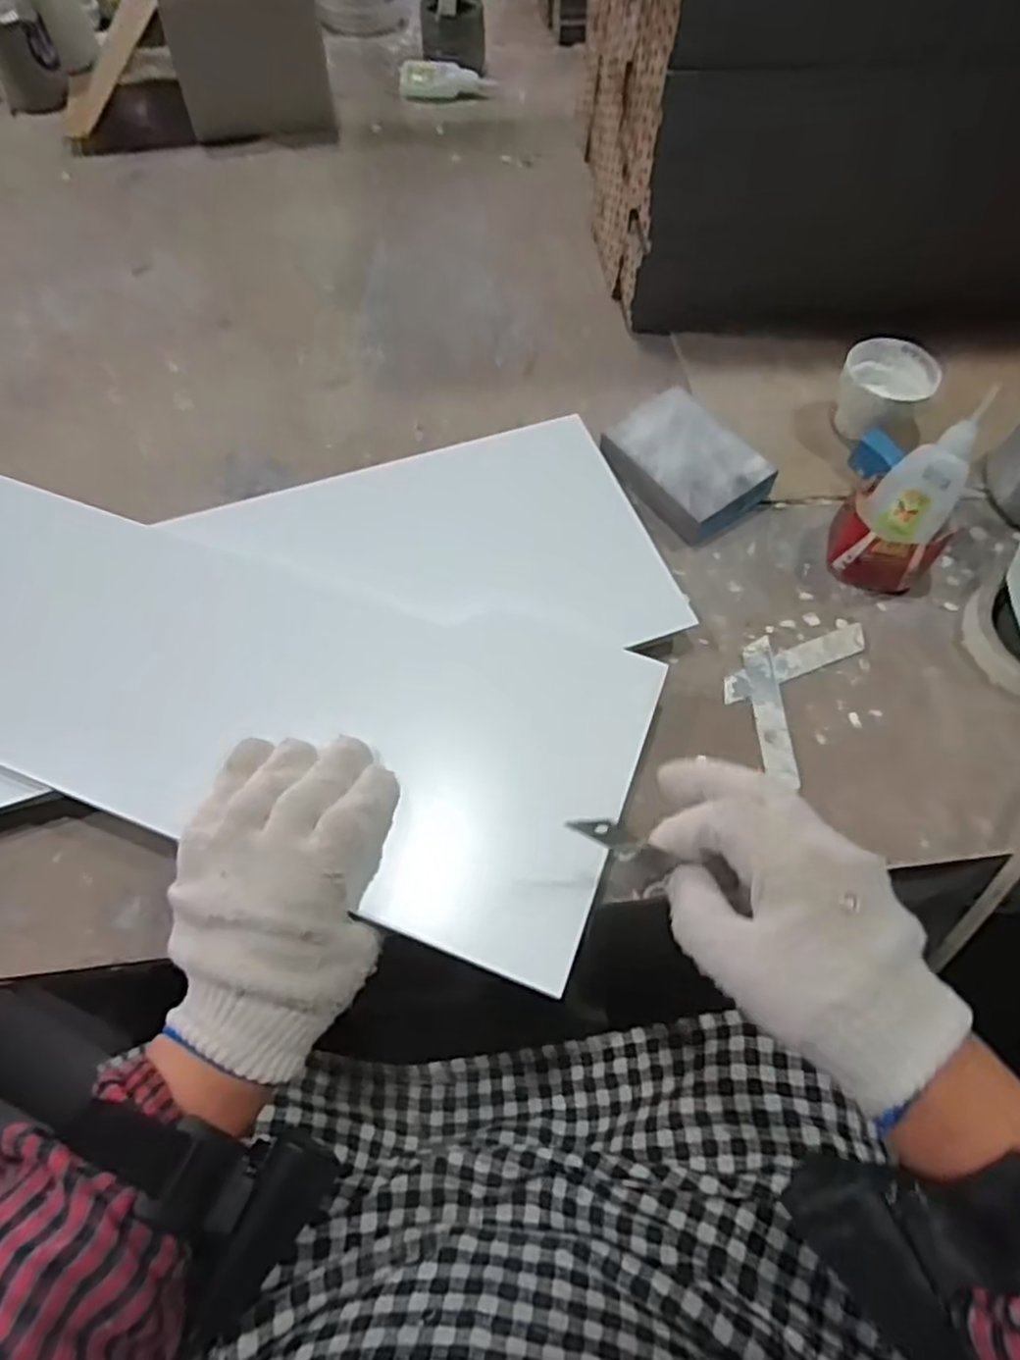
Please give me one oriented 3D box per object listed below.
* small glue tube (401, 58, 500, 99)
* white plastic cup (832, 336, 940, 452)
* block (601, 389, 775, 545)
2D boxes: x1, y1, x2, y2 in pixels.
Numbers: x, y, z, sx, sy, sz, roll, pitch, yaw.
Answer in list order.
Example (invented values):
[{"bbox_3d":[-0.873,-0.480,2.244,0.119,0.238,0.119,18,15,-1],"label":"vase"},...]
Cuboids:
[{"bbox_3d":[-0.060,-0.594,0.730,0.095,0.023,0.021,-6,63,-4],"label":"small glue tube"},{"bbox_3d":[0.260,-0.198,0.520,0.060,0.045,0.064,0,63,-1],"label":"white plastic cup"},{"bbox_3d":[0.116,-0.141,0.493,0.071,0.030,0.097,-34,69,-17],"label":"block"}]

